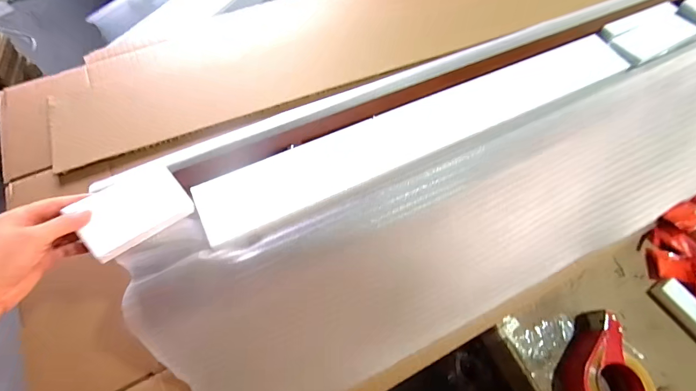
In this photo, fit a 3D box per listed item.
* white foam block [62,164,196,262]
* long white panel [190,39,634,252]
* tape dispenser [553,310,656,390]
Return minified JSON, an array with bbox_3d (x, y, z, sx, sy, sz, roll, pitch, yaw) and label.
[{"bbox_3d":[-0.260,0.017,0.397,0.119,0.015,0.075,-41,106,-43],"label":"white foam block"},{"bbox_3d":[0.148,-0.117,0.535,0.770,0.023,0.095,-24,68,-14],"label":"long white panel"},{"bbox_3d":[0.458,0.306,0.564,0.120,0.084,0.174,32,67,11],"label":"tape dispenser"}]

